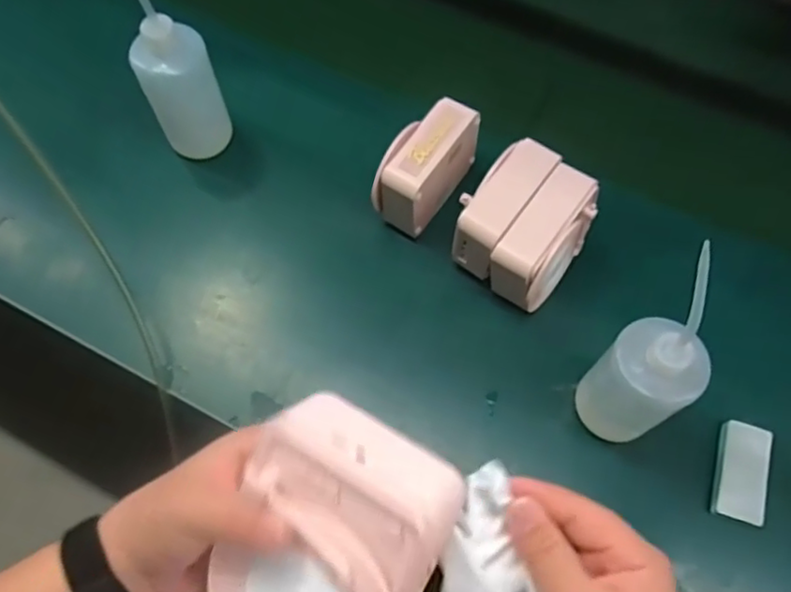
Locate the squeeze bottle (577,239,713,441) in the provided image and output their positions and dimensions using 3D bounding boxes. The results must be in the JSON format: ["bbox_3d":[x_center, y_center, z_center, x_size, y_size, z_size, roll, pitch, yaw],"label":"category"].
[{"bbox_3d":[0.211,0.063,0.542,0.066,0.227,0.077,-34,69,-15],"label":"squeeze bottle"}]

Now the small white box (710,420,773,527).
[{"bbox_3d":[0.328,0.167,0.615,0.043,0.022,0.091,15,66,7],"label":"small white box"}]

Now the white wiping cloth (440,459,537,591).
[{"bbox_3d":[0.046,0.150,0.331,0.044,0.027,0.119,-1,93,-1],"label":"white wiping cloth"}]

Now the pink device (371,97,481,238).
[{"bbox_3d":[0.035,-0.135,0.700,0.060,0.109,0.130,33,69,14],"label":"pink device"}]

